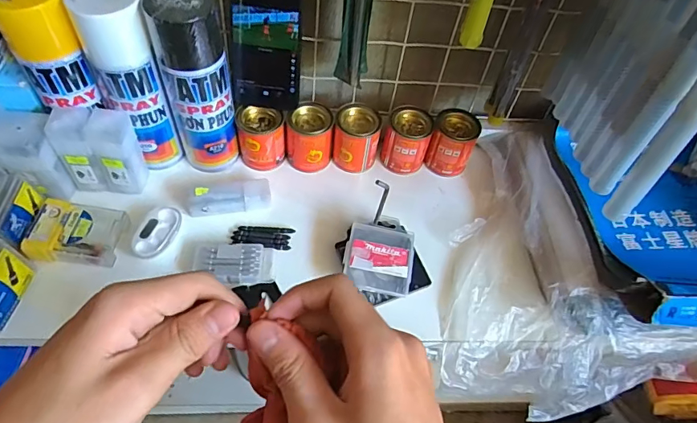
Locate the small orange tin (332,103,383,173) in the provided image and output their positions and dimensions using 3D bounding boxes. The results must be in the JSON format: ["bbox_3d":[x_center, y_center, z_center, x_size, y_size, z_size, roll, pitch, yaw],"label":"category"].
[{"bbox_3d":[0.010,-0.088,0.555,0.054,0.071,0.046,11,51,3],"label":"small orange tin"}]

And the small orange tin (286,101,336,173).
[{"bbox_3d":[-0.047,-0.088,0.547,0.053,0.069,0.049,3,51,-4],"label":"small orange tin"}]

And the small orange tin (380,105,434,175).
[{"bbox_3d":[0.072,-0.087,0.564,0.054,0.069,0.047,16,51,7],"label":"small orange tin"}]

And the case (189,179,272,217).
[{"bbox_3d":[-0.133,-0.016,0.510,0.089,0.027,0.029,-9,52,-13],"label":"case"}]

